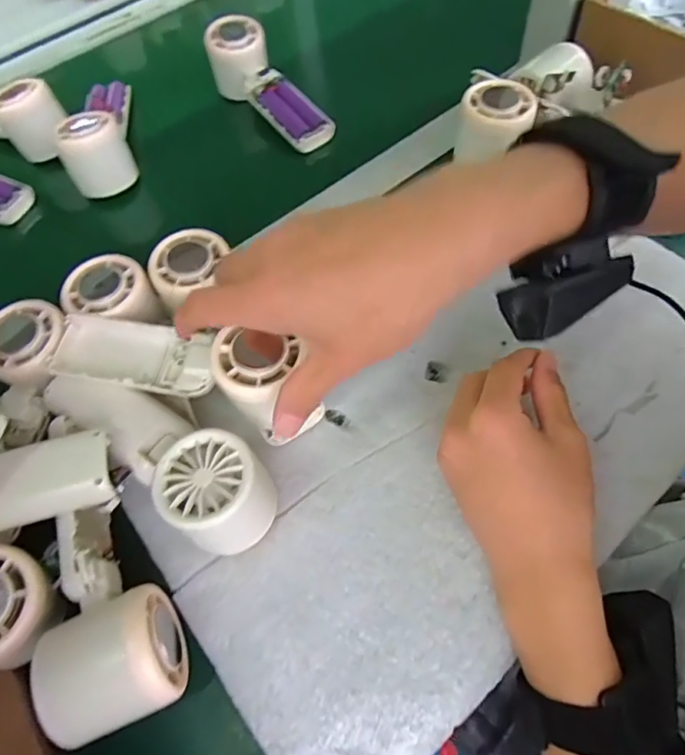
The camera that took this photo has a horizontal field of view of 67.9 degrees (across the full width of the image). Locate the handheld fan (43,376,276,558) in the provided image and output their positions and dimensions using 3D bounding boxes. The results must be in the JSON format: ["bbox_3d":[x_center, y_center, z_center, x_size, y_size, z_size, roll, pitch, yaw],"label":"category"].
[{"bbox_3d":[-0.109,0.039,0.300,0.156,0.053,0.053,32,68,19],"label":"handheld fan"}]

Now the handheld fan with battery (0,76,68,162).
[{"bbox_3d":[-0.346,-0.271,0.511,0.155,0.060,0.054,27,66,18],"label":"handheld fan with battery"}]

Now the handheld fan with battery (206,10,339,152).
[{"bbox_3d":[-0.072,-0.281,0.505,0.049,0.048,0.165,-38,79,-14],"label":"handheld fan with battery"}]

